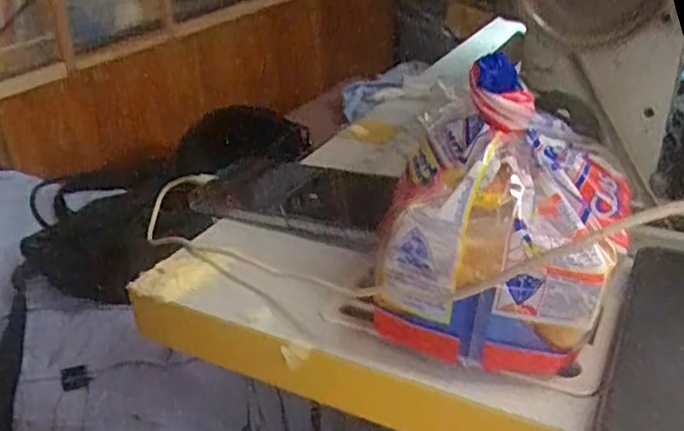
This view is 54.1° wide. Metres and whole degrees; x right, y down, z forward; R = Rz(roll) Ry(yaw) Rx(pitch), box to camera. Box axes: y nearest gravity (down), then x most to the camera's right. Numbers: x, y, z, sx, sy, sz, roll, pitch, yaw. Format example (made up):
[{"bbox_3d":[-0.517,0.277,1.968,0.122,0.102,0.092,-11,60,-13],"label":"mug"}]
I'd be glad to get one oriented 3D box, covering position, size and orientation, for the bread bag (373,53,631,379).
[{"bbox_3d":[0.079,-0.004,0.337,0.119,0.111,0.113,10,31,19],"label":"bread bag"}]

